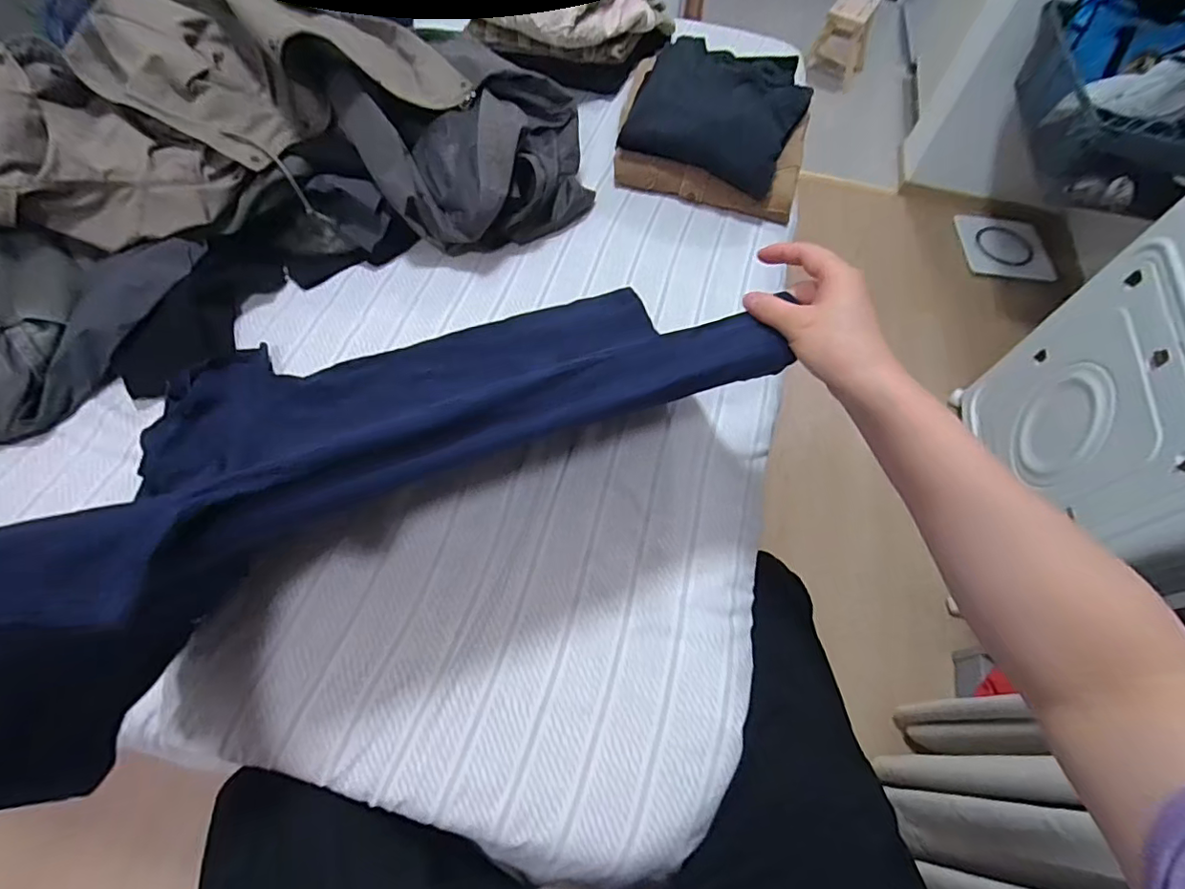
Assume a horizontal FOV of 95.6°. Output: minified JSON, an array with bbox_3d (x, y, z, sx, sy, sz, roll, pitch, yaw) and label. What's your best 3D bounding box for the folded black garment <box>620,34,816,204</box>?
[{"bbox_3d":[0.208,-0.556,0.863,0.264,0.072,0.319,18,61,7],"label":"folded black garment"}]

